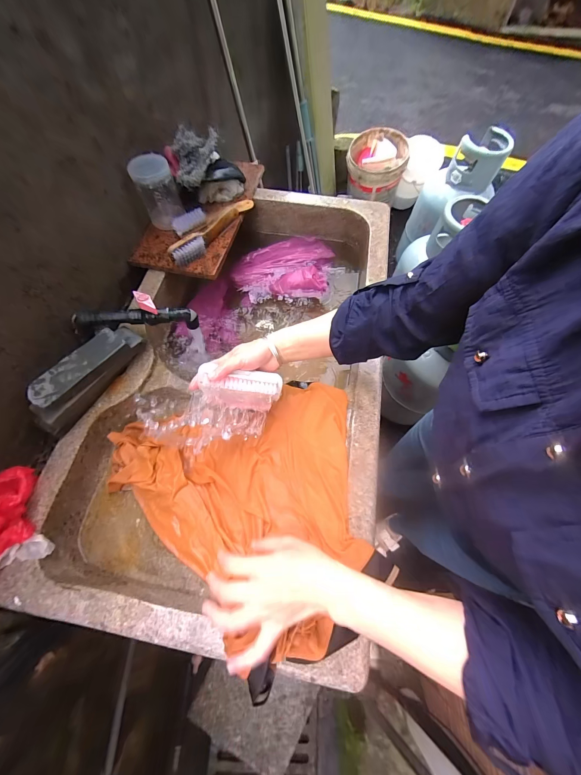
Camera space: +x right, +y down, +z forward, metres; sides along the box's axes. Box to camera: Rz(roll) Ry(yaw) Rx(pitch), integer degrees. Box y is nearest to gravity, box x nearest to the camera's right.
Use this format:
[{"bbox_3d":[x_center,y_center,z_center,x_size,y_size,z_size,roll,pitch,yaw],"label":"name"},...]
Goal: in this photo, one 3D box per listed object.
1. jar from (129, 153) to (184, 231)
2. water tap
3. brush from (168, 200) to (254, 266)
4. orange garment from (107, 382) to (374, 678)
[{"bbox_3d":[-0.296,-0.438,0.632,0.080,0.110,0.075,-25,67,-11],"label":"jar"},{"bbox_3d":[-0.285,-0.135,0.519,0.206,0.071,0.032,-8,65,-4],"label":"water tap"},{"bbox_3d":[-0.175,-0.371,0.650,0.050,0.037,0.260,31,68,14],"label":"brush"},{"bbox_3d":[-0.079,0.190,0.453,0.409,0.078,0.367,-13,65,-6],"label":"orange garment"}]

